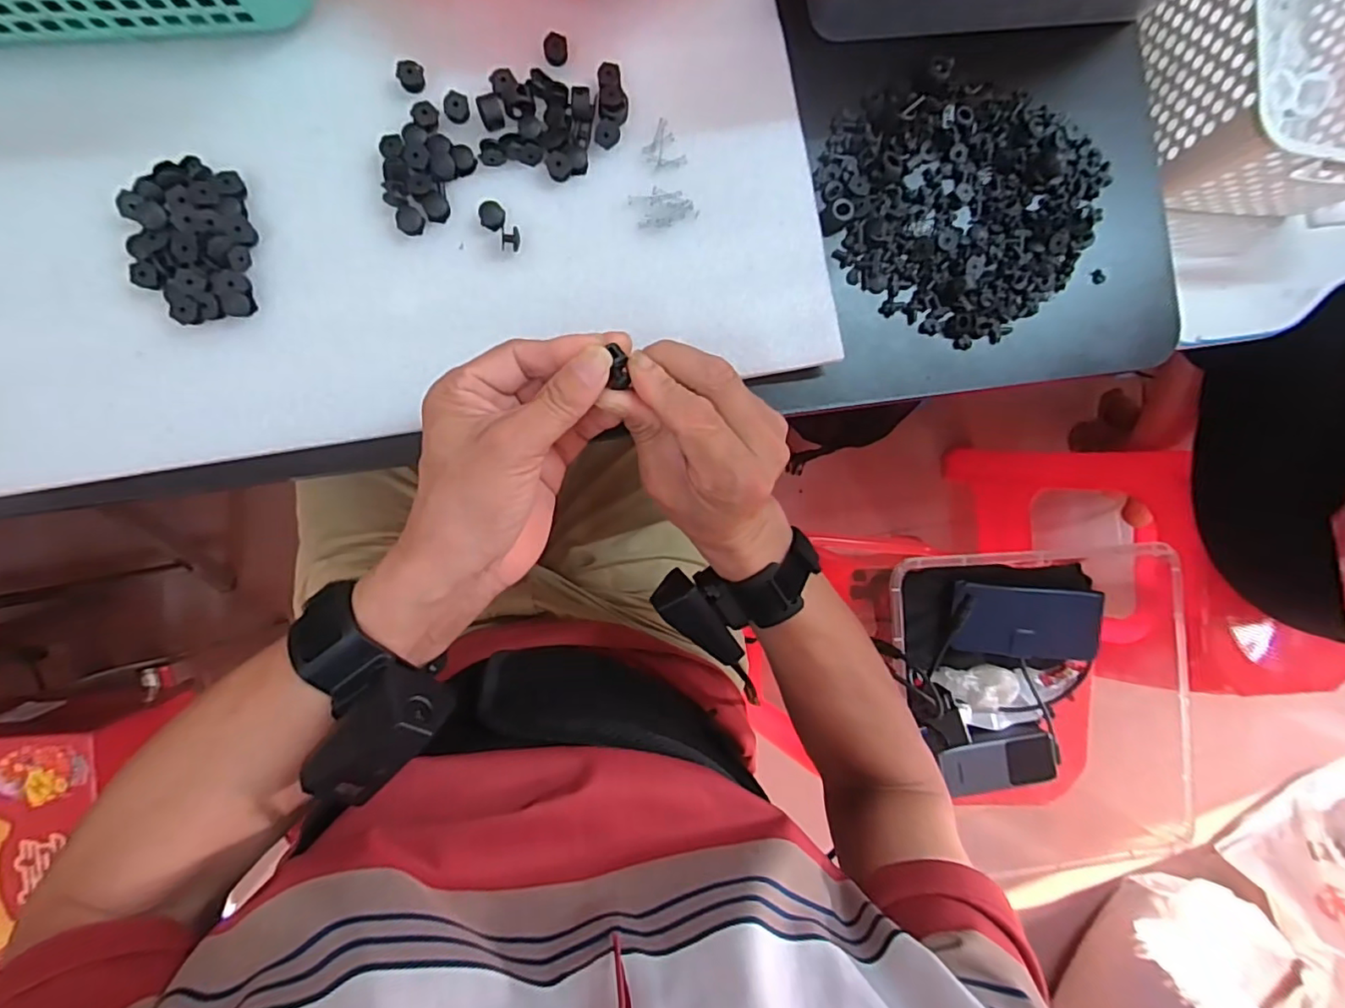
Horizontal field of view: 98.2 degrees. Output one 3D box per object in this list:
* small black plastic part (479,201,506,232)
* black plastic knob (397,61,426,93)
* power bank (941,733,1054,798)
[{"bbox_3d":[-0.099,-0.159,0.321,0.014,0.006,0.013,0,90,-9],"label":"small black plastic part"},{"bbox_3d":[-0.141,-0.232,0.315,0.014,0.006,0.015,0,88,-9],"label":"black plastic knob"},{"bbox_3d":[0.359,0.285,0.639,0.132,0.022,0.051,-5,91,-9],"label":"power bank"}]

